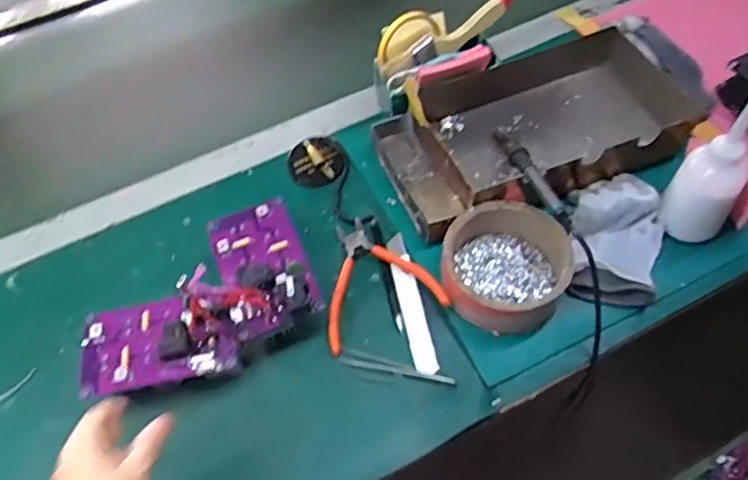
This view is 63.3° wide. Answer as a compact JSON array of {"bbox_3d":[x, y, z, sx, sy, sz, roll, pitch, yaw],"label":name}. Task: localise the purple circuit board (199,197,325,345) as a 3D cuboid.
[{"bbox_3d":[-0.118,0.024,0.591,0.096,0.036,0.139,-21,57,-11],"label":"purple circuit board"}]

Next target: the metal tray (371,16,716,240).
[{"bbox_3d":[0.202,-0.141,0.717,0.391,0.069,0.186,-20,57,-10],"label":"metal tray"}]

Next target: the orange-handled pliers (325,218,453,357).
[{"bbox_3d":[-0.005,0.033,0.635,0.122,0.029,0.137,-18,57,-9],"label":"orange-handled pliers"}]

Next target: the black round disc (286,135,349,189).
[{"bbox_3d":[-0.069,-0.094,0.725,0.065,0.018,0.070,-2,56,2],"label":"black round disc"}]

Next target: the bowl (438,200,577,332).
[{"bbox_3d":[0.130,0.029,0.610,0.122,0.061,0.122,-2,56,2],"label":"bowl"}]

